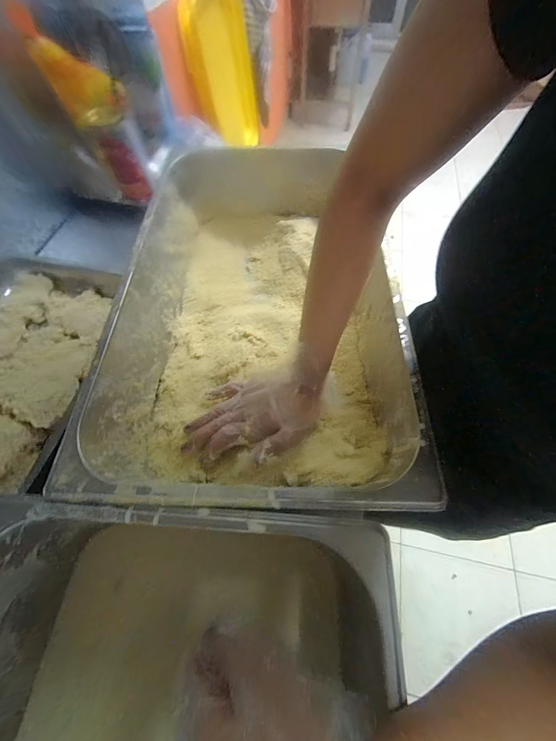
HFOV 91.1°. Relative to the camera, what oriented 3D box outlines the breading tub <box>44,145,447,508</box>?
[{"bbox_3d":[-0.019,-0.098,0.387,0.309,0.138,0.515,1,63,2],"label":"breading tub"}]

